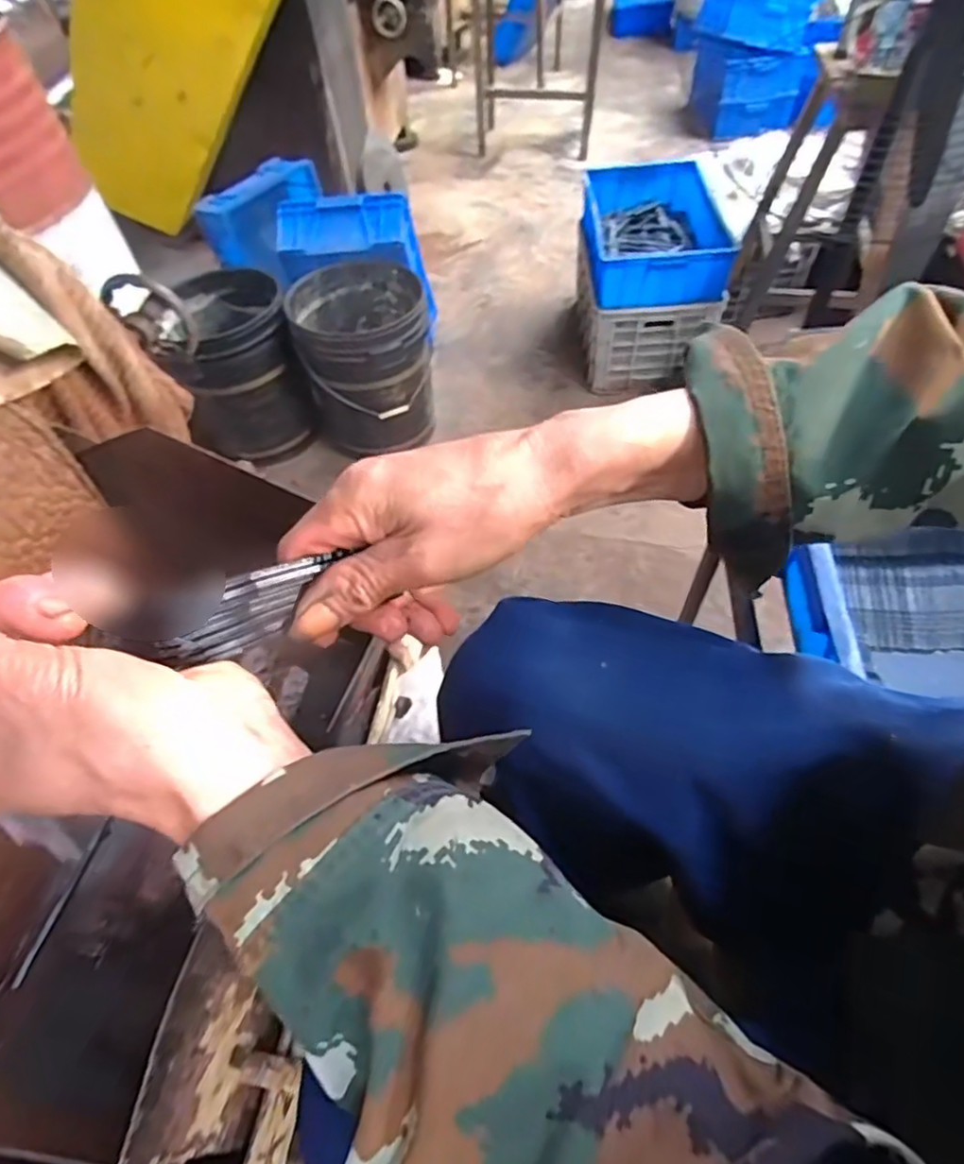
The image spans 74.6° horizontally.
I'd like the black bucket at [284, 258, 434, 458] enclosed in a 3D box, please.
[{"bbox_3d":[-0.321,-0.600,1.815,0.362,0.445,0.366,-4,54,1],"label":"black bucket"}]

